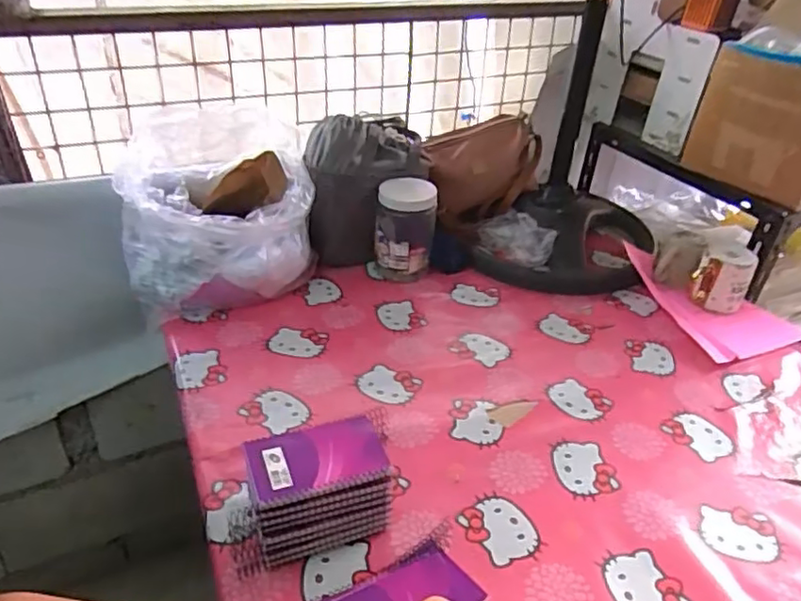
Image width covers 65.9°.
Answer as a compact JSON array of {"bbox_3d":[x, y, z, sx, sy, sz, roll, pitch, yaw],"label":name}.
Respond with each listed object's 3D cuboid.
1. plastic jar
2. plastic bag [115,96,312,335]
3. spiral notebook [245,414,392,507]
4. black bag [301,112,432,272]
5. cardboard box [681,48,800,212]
[{"bbox_3d":[0.006,-0.121,1.076,0.099,0.159,0.082,3,34,-1],"label":"plastic jar"},{"bbox_3d":[-0.295,-0.151,1.001,0.291,0.263,0.234,-5,35,-13],"label":"plastic bag"},{"bbox_3d":[-0.083,0.159,0.619,0.132,0.015,0.081,-7,35,-16],"label":"spiral notebook"},{"bbox_3d":[-0.057,-0.187,1.089,0.210,0.248,0.107,-11,36,-20],"label":"black bag"},{"bbox_3d":[0.704,-0.317,1.072,0.326,0.203,0.238,-15,38,-25],"label":"cardboard box"}]

